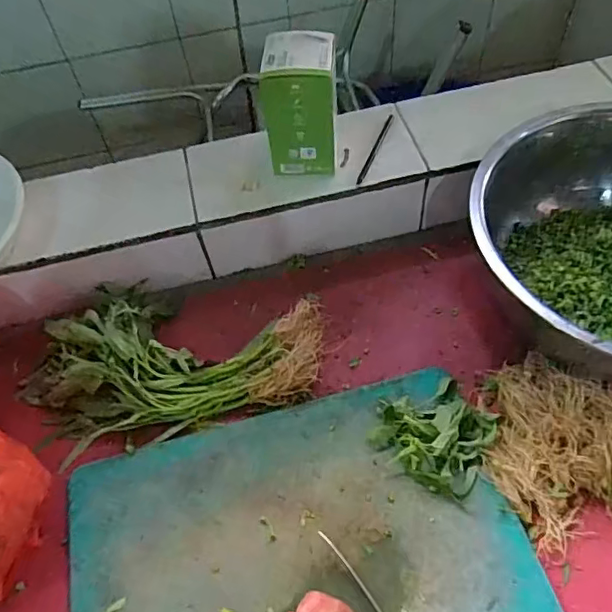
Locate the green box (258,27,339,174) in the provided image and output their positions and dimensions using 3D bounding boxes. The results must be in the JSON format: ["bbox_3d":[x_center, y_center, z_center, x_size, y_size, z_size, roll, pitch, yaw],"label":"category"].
[{"bbox_3d":[-0.004,-0.243,0.687,0.085,0.139,0.084,1,56,6],"label":"green box"}]

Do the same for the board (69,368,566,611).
[{"bbox_3d":[-0.013,0.239,0.559,0.436,0.015,0.293,-14,56,-5],"label":"board"}]

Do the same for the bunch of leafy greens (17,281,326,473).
[{"bbox_3d":[-0.168,0.041,0.682,0.363,0.049,0.215,-15,56,-5],"label":"bunch of leafy greens"}]

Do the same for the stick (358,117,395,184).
[{"bbox_3d":[0.091,-0.208,0.741,0.010,0.009,0.126,18,60,16],"label":"stick"}]

